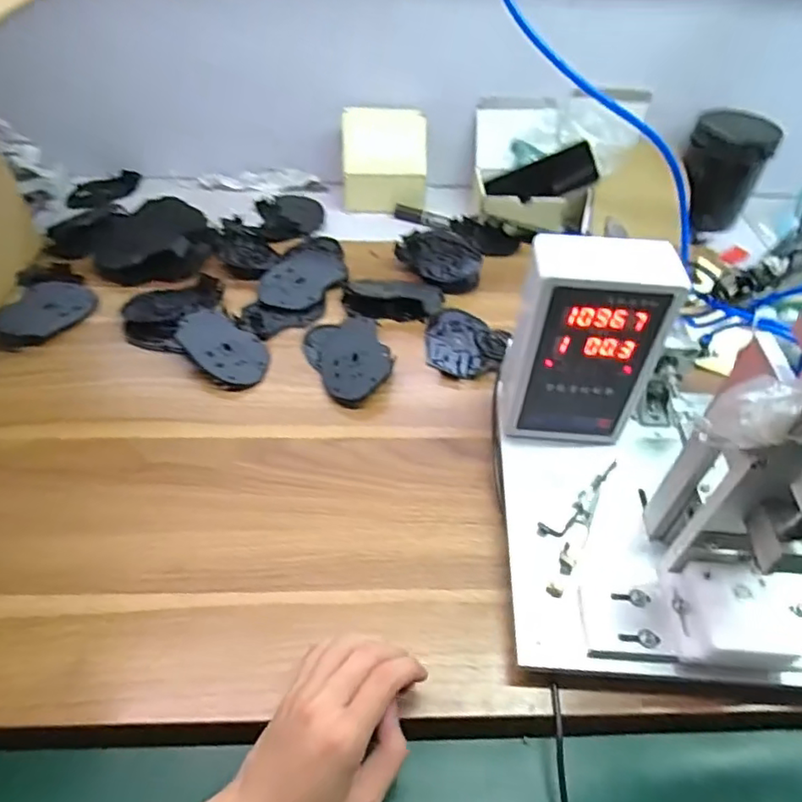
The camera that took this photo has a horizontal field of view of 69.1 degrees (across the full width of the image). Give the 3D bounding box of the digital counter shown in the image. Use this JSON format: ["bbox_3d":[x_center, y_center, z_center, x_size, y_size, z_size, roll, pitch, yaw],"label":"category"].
[{"bbox_3d":[0.149,-0.048,0.493,0.115,0.184,0.070,3,48,-1],"label":"digital counter"}]

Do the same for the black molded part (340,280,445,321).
[{"bbox_3d":[-0.008,-0.130,0.695,0.117,0.030,0.061,5,49,-2],"label":"black molded part"}]

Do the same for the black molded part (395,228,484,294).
[{"bbox_3d":[0.055,-0.186,0.746,0.083,0.034,0.110,-28,58,-26],"label":"black molded part"}]

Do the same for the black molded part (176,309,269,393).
[{"bbox_3d":[-0.195,-0.060,0.627,0.119,0.022,0.068,30,53,19],"label":"black molded part"}]

